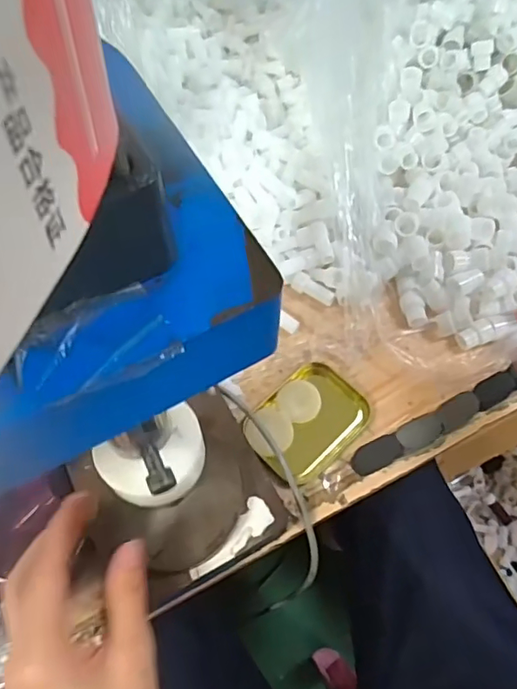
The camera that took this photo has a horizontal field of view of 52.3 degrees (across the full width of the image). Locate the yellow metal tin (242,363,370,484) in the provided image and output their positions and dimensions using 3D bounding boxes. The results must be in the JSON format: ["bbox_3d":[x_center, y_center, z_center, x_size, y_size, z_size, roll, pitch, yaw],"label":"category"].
[{"bbox_3d":[0.038,0.061,0.422,0.094,0.009,0.070,-39,68,-20],"label":"yellow metal tin"}]

